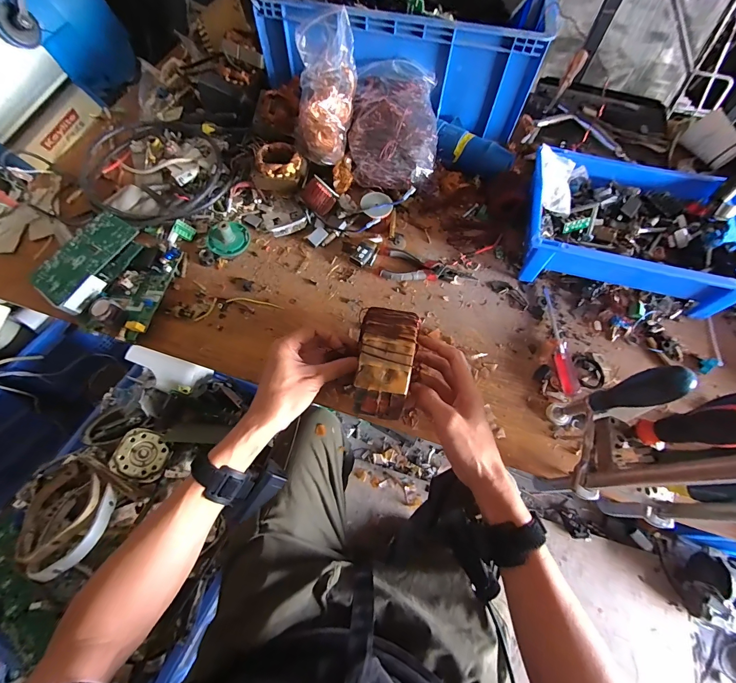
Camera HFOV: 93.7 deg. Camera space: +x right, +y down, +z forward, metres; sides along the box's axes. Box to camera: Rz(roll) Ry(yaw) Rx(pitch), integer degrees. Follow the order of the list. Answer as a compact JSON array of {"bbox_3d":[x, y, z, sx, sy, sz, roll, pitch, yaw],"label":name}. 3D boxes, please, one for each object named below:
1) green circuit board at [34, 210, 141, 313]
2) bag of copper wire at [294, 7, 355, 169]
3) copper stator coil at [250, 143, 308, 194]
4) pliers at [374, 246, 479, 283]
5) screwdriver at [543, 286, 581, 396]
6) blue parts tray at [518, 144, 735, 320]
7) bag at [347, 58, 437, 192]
[{"bbox_3d":[-0.408,-0.119,0.505,0.088,0.026,0.148,36,73,5],"label":"green circuit board"},{"bbox_3d":[-0.073,-0.404,0.562,0.095,0.077,0.198,3,96,0],"label":"bag of copper wire"},{"bbox_3d":[-0.149,-0.288,0.592,0.078,0.060,0.078,1,64,-2],"label":"copper stator coil"},{"bbox_3d":[0.089,-0.107,0.547,0.155,0.013,0.054,19,66,8],"label":"pliers"},{"bbox_3d":[0.277,-0.007,0.500,0.024,0.019,0.175,3,65,0],"label":"screwdriver"},{"bbox_3d":[0.401,-0.182,0.544,0.305,0.086,0.231,14,66,5],"label":"blue parts tray"},{"bbox_3d":[0.040,-0.367,0.596,0.151,0.073,0.209,1,93,10],"label":"bag"}]

